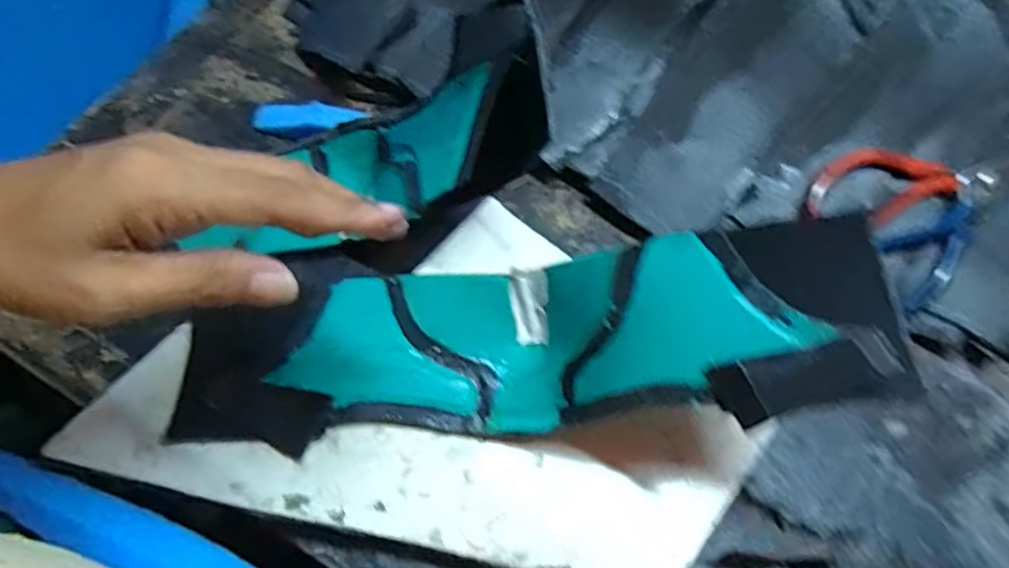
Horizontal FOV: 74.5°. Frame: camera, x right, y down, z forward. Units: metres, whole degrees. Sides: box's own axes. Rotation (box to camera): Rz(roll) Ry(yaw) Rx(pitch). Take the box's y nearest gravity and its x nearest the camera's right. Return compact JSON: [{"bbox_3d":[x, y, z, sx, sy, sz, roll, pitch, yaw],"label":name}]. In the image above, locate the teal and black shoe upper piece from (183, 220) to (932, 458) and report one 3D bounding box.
[{"bbox_3d":[0.001,0.033,0.346,0.346,0.070,0.090,-8,62,18],"label":"teal and black shoe upper piece"}]

